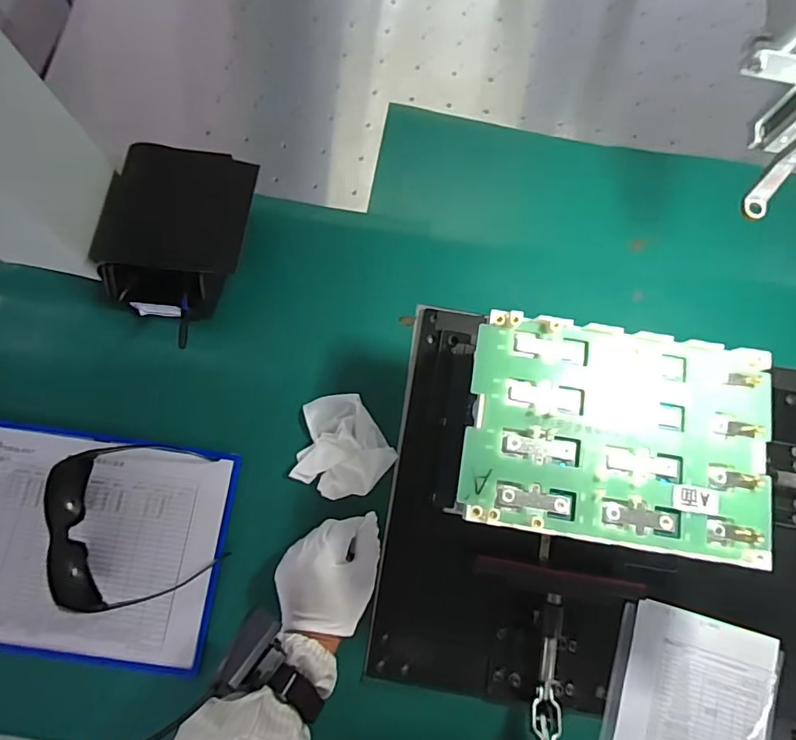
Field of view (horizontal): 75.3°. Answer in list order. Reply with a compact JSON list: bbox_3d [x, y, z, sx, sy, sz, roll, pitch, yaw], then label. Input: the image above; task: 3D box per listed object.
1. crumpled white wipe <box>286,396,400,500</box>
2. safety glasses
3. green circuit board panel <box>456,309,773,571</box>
[{"bbox_3d":[-0.067,0.085,0.562,0.101,0.022,0.111,0,76,-1],"label":"crumpled white wipe"},{"bbox_3d":[-0.263,0.152,0.517,0.150,0.050,0.158,-8,76,-4],"label":"safety glasses"},{"bbox_3d":[0.180,0.052,0.422,0.242,0.014,0.172,9,76,1],"label":"green circuit board panel"}]

